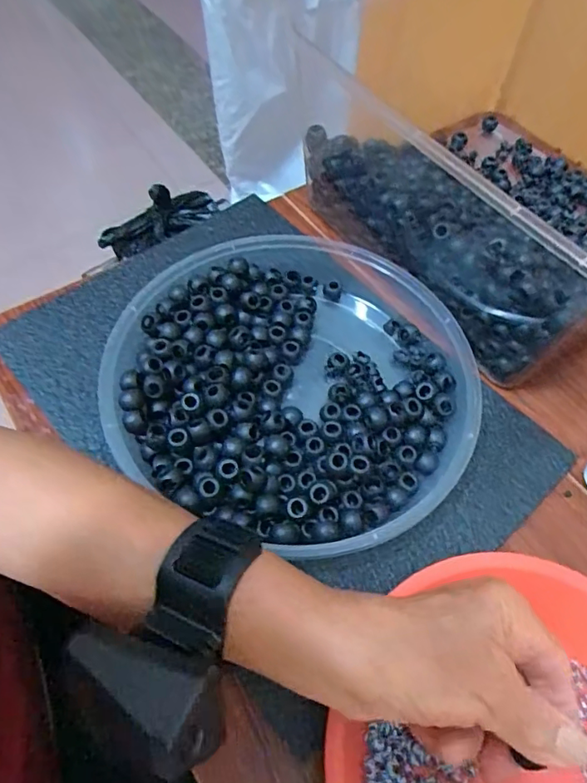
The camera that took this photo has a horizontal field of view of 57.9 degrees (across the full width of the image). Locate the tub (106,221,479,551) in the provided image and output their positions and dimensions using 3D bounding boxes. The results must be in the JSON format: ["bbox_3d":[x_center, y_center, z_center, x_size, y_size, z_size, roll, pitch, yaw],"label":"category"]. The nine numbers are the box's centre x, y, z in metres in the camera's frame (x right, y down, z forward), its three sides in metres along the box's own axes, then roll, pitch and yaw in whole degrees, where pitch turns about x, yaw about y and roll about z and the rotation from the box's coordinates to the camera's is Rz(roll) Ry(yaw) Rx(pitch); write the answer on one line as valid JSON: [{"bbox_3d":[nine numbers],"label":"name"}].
[{"bbox_3d":[0.004,-0.013,0.361,0.224,0.038,0.225,1,59,-2],"label":"tub"}]

